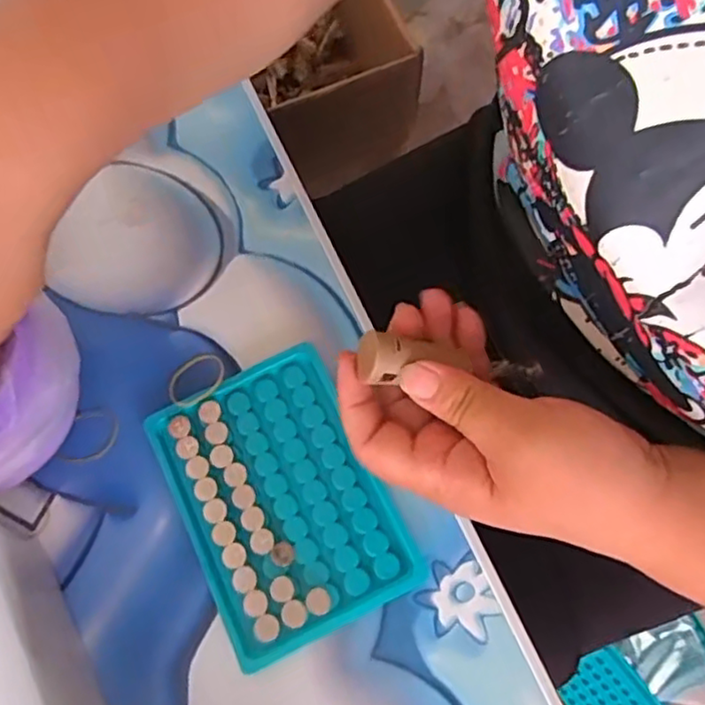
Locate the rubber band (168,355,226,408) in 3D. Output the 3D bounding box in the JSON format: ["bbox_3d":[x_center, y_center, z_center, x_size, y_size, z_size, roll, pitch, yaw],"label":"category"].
[{"bbox_3d":[-0.081,0.014,0.342,0.033,0.004,0.026,-41,56,-18],"label":"rubber band"}]

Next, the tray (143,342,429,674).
[{"bbox_3d":[-0.035,0.070,0.320,0.093,0.011,0.130,-26,72,-8],"label":"tray"}]

